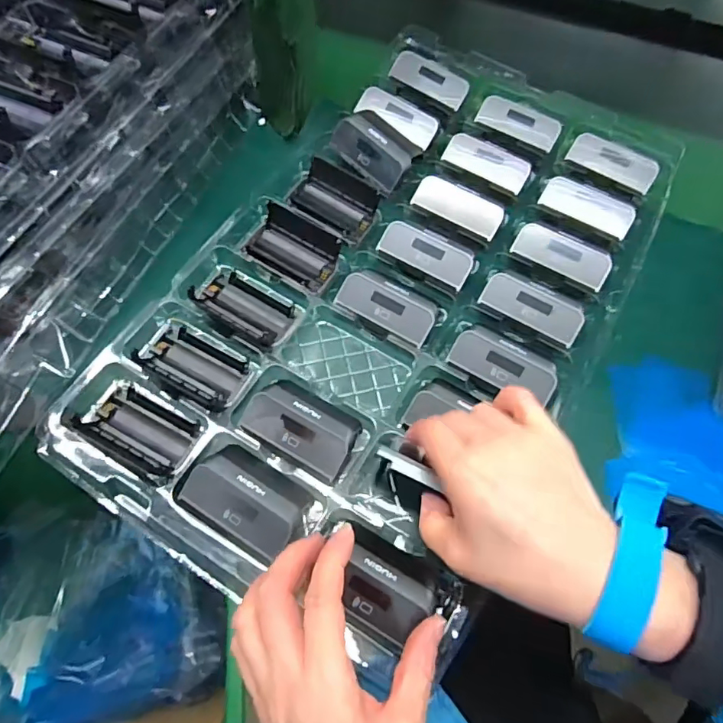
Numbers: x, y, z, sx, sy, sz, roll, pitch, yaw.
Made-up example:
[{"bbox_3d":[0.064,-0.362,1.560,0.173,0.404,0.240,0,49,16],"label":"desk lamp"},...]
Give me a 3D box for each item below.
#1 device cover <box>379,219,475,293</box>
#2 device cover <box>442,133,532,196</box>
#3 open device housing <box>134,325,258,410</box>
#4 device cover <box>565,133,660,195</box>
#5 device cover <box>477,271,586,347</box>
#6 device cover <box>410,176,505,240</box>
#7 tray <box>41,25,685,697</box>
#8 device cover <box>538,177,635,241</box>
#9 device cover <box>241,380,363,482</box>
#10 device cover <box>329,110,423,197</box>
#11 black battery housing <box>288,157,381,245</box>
[{"bbox_3d":[0.053,-0.086,0.407,0.074,0.015,0.036,29,86,10],"label":"device cover"},{"bbox_3d":[0.111,-0.175,0.451,0.075,0.011,0.033,29,92,11],"label":"device cover"},{"bbox_3d":[-0.118,0.004,0.365,0.076,0.016,0.050,23,64,9],"label":"open device housing"},{"bbox_3d":[0.222,-0.175,0.452,0.076,0.007,0.032,32,91,13],"label":"device cover"},{"bbox_3d":[0.129,-0.042,0.386,0.074,0.014,0.037,26,86,13],"label":"device cover"},{"bbox_3d":[0.083,-0.130,0.431,0.075,0.016,0.035,28,89,11],"label":"device cover"},{"bbox_3d":[0.036,-0.066,0.402,0.304,0.039,0.499,31,65,13],"label":"tray"},{"bbox_3d":[0.191,-0.131,0.431,0.075,0.009,0.035,29,86,13],"label":"device cover"},{"bbox_3d":[-0.038,0.041,0.340,0.073,0.018,0.047,26,64,11],"label":"device cover"},{"bbox_3d":[0.015,-0.183,0.446,0.049,0.033,0.071,-39,70,-20],"label":"device cover"},{"bbox_3d":[-0.023,-0.132,0.424,0.069,0.025,0.053,27,64,11],"label":"black battery housing"}]

